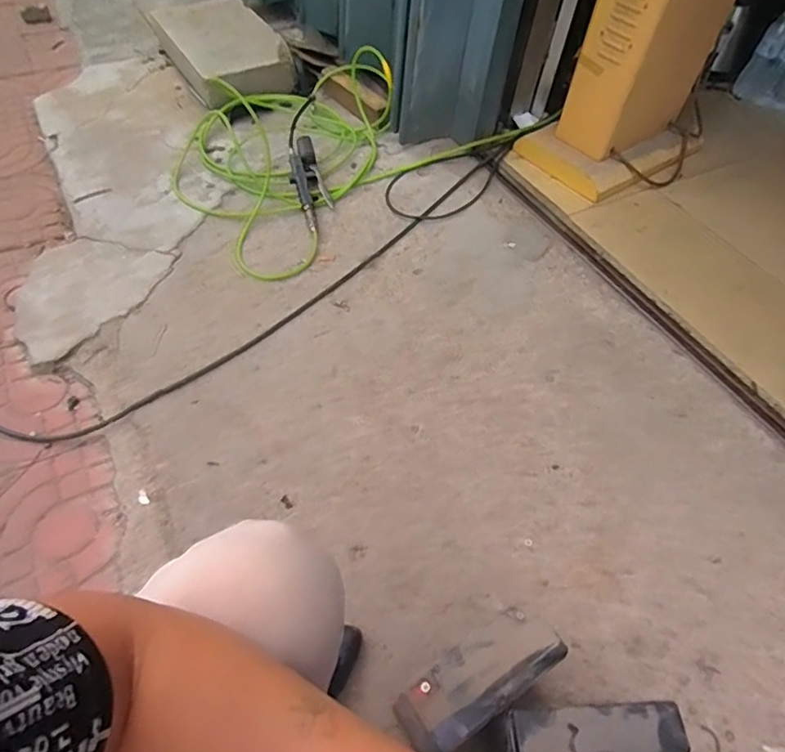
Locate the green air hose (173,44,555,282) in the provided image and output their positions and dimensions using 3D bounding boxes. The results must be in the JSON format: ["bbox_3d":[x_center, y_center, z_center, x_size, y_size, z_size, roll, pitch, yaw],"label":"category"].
[{"bbox_3d":[-0.129,-0.672,1.390,0.865,0.149,0.684,-30,61,-26],"label":"green air hose"}]

